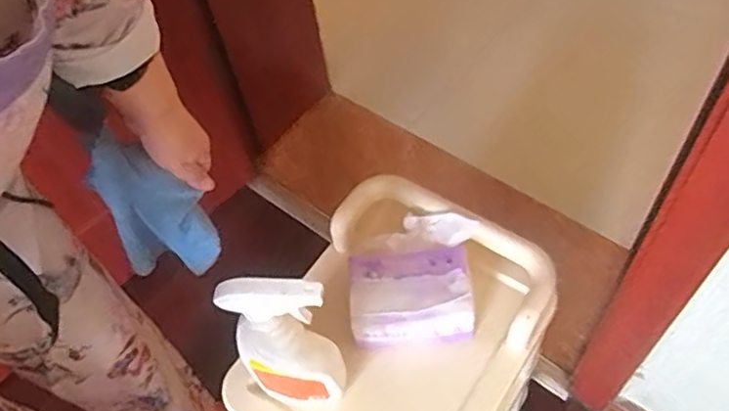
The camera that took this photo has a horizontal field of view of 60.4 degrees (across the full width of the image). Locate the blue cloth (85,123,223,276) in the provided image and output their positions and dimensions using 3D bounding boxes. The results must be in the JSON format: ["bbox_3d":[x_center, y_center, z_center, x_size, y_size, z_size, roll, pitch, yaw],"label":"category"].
[{"bbox_3d":[-0.218,0.009,0.668,0.093,0.231,0.051,-7,53,4],"label":"blue cloth"}]

